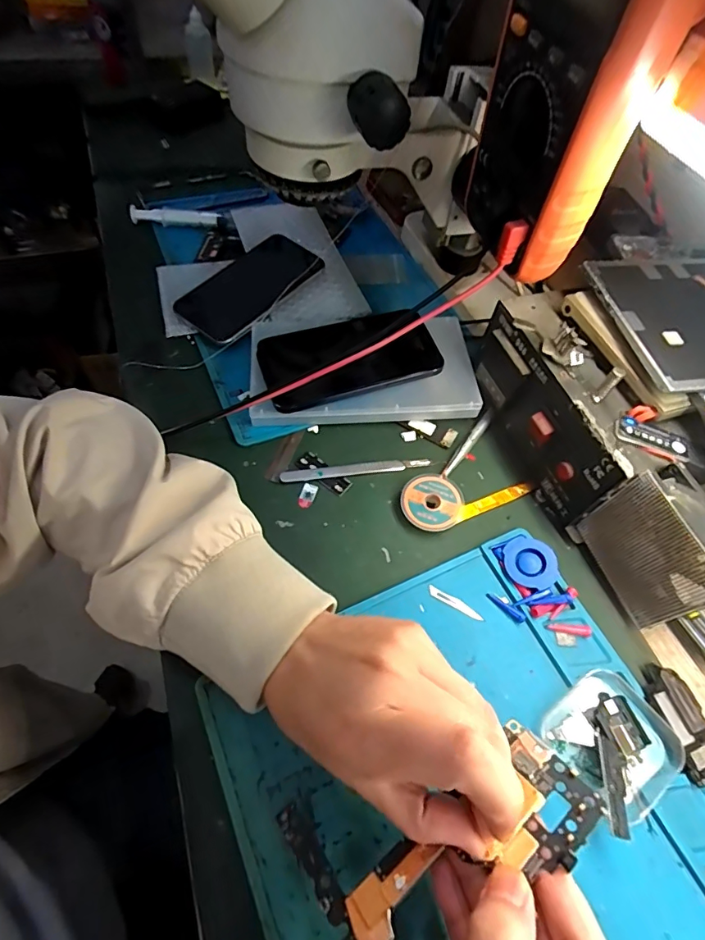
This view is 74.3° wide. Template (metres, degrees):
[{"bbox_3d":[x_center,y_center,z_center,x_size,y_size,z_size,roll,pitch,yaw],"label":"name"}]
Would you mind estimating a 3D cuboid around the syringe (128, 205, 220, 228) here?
[{"bbox_3d":[-0.190,-0.274,0.501,0.093,0.016,0.020,5,57,-2],"label":"syringe"}]

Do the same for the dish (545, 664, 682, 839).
[{"bbox_3d":[0.151,0.158,0.271,0.066,0.016,0.061,-28,64,-20],"label":"dish"}]

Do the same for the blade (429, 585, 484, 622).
[{"bbox_3d":[0.070,0.091,0.316,0.039,0.004,0.007,27,72,11],"label":"blade"}]

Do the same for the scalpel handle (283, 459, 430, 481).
[{"bbox_3d":[0.004,-0.001,0.365,0.118,0.004,0.011,-7,58,-9],"label":"scalpel handle"}]

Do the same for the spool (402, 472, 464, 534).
[{"bbox_3d":[0.060,0.025,0.350,0.043,0.014,0.044,2,57,-3],"label":"spool"}]

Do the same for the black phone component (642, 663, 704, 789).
[{"bbox_3d":[0.204,0.154,0.286,0.037,0.011,0.063,-9,59,-10],"label":"black phone component"}]

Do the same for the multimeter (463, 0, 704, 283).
[{"bbox_3d":[0.106,-0.189,0.227,0.047,0.167,0.090,-16,60,-15],"label":"multimeter"}]

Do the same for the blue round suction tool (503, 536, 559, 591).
[{"bbox_3d":[0.124,0.066,0.327,0.035,0.015,0.035,2,57,-3],"label":"blue round suction tool"}]

